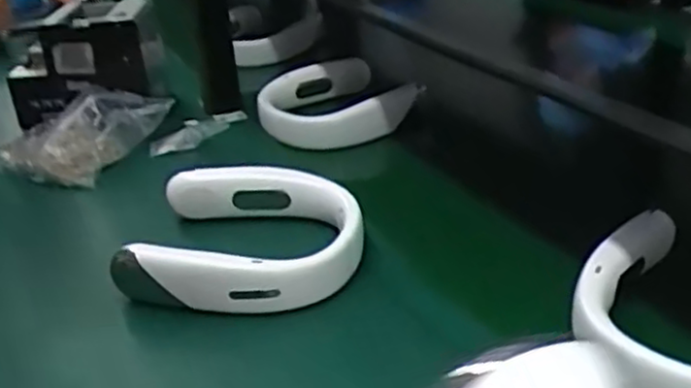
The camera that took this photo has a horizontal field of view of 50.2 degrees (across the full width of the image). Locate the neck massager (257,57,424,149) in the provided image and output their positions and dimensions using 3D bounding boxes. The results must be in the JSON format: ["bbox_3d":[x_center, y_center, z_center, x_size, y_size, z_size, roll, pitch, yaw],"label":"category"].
[{"bbox_3d":[-0.021,-0.116,0.967,0.193,0.058,0.171,-21,33,-28],"label":"neck massager"}]

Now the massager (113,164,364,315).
[{"bbox_3d":[-0.089,0.037,0.671,0.206,0.052,0.170,-1,29,5],"label":"massager"}]

